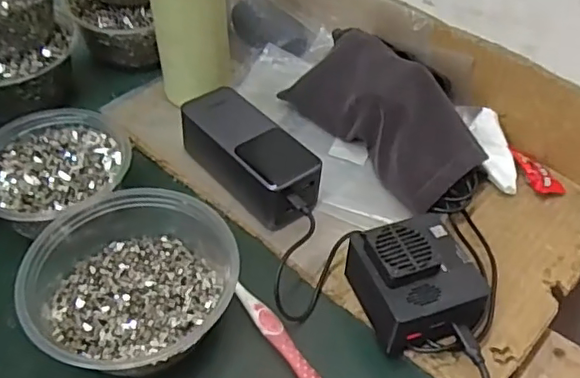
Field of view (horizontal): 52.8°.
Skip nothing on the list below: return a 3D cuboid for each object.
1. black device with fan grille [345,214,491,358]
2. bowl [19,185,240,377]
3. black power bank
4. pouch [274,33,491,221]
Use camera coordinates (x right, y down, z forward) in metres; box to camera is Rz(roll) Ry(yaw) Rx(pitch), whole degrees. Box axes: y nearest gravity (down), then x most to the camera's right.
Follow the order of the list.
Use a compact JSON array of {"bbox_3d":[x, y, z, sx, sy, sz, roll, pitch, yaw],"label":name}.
[{"bbox_3d":[0.088,0.064,0.410,0.079,0.060,0.077,-10,49,-12],"label":"black device with fan grille"},{"bbox_3d":[-0.115,0.061,0.402,0.123,0.067,0.132,2,48,-2],"label":"bowl"},{"bbox_3d":[-0.034,-0.029,0.491,0.058,0.050,0.137,-34,58,-29],"label":"black power bank"},{"bbox_3d":[0.080,-0.069,0.520,0.072,0.076,0.191,-29,56,-26],"label":"pouch"}]

